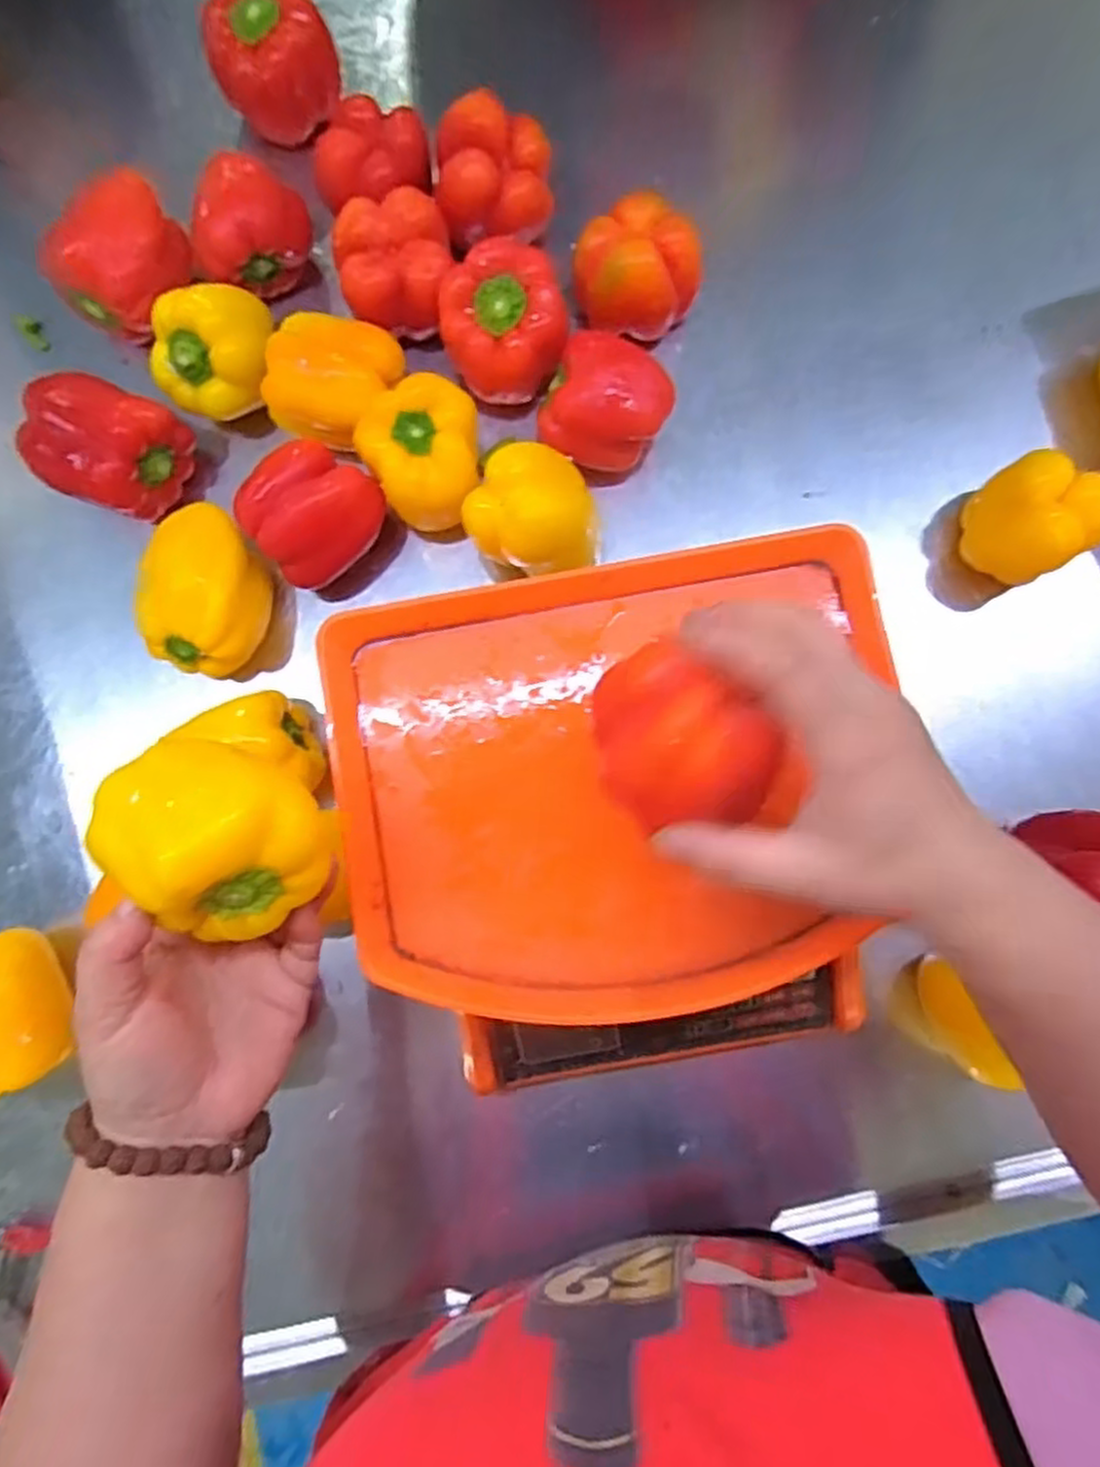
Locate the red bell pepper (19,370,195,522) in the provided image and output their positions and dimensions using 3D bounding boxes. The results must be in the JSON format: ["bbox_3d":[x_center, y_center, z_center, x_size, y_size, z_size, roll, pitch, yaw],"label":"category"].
[{"bbox_3d":[-0.293,-0.188,0.490,0.082,0.062,0.078,26,84,6],"label":"red bell pepper"}]

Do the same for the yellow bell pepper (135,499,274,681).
[{"bbox_3d":[-0.218,-0.090,0.484,0.064,0.070,0.104,7,83,3],"label":"yellow bell pepper"}]

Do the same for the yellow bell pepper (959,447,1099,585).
[{"bbox_3d":[0.298,-0.130,0.471,0.066,0.074,0.063,36,85,6],"label":"yellow bell pepper"}]

